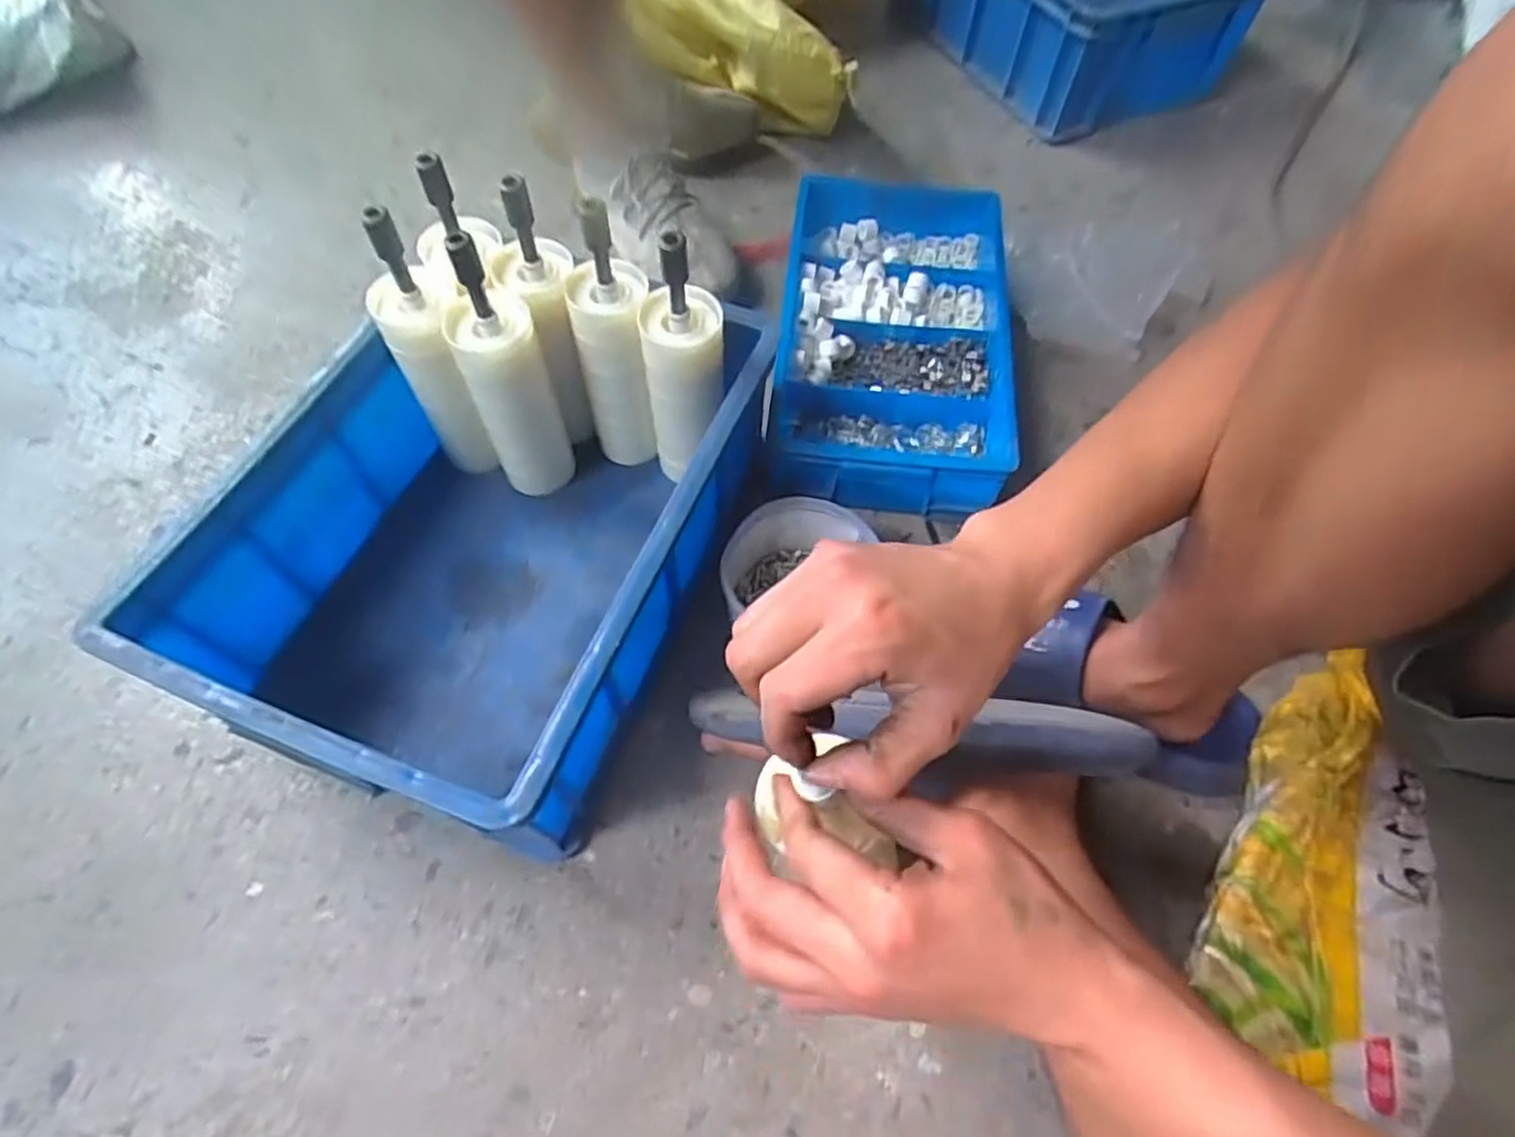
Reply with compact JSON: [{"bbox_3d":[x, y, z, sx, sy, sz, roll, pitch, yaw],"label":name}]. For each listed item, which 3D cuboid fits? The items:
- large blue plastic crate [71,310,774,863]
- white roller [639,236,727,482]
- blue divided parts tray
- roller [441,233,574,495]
[{"bbox_3d":[-0.191,-0.027,0.556,0.289,0.153,0.376,19,62,10],"label":"large blue plastic crate"},{"bbox_3d":[-0.054,-0.151,0.566,0.059,0.212,0.065,-3,60,-3],"label":"white roller"},{"bbox_3d":[0.126,-0.210,0.705,0.206,0.091,0.361,6,60,3],"label":"blue divided parts tray"},{"bbox_3d":[-0.189,-0.144,0.575,0.059,0.227,0.057,-18,62,-11],"label":"roller"}]

